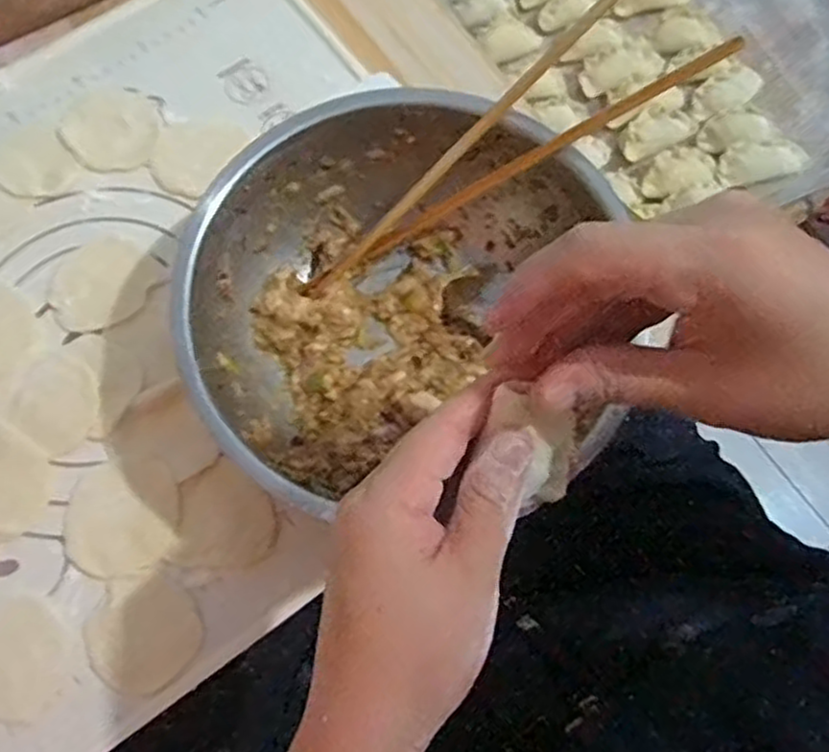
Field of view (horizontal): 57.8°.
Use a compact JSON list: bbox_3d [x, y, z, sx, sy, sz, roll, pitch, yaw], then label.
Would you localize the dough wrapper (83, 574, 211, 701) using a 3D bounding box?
[{"bbox_3d":[-0.143,0.136,0.398,0.056,0.004,0.056,2,76,-7],"label":"dough wrapper"}]

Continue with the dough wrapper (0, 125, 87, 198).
[{"bbox_3d":[-0.241,-0.133,0.474,0.048,0.008,0.052,-38,75,-11],"label":"dough wrapper"}]

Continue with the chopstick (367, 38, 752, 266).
[{"bbox_3d":[0.064,-0.116,0.396,0.214,0.012,0.008,-26,71,20],"label":"chopstick"}]

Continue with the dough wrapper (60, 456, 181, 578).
[{"bbox_3d":[-0.161,0.077,0.413,0.063,0.004,0.063,2,72,1],"label":"dough wrapper"}]

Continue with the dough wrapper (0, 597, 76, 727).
[{"bbox_3d":[-0.208,0.148,0.389,0.060,0.004,0.056,0,72,1],"label":"dough wrapper"}]

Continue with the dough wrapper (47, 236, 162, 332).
[{"bbox_3d":[-0.189,-0.055,0.453,0.058,0.004,0.061,0,72,1],"label":"dough wrapper"}]

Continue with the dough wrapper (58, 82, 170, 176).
[{"bbox_3d":[-0.195,-0.160,0.482,0.061,0.004,0.058,1,75,-3],"label":"dough wrapper"}]

